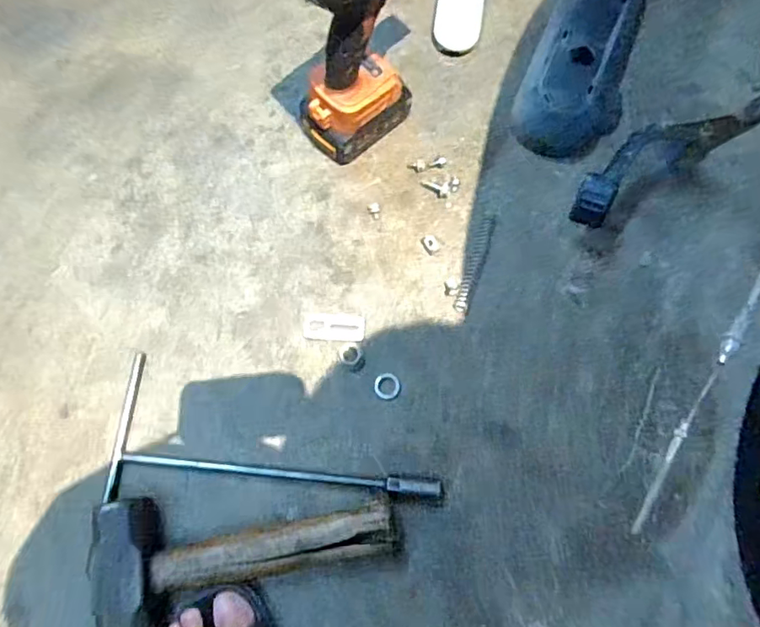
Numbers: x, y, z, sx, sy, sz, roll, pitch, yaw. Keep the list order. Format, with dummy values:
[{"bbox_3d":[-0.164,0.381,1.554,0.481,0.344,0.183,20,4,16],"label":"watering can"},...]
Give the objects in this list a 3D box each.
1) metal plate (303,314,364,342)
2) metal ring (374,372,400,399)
[{"bbox_3d":[-0.046,0.014,0.534,0.061,0.004,0.027,3,73,-1],"label":"metal plate"},{"bbox_3d":[0.007,0.070,0.519,0.025,0.004,0.025,1,73,-2],"label":"metal ring"}]

